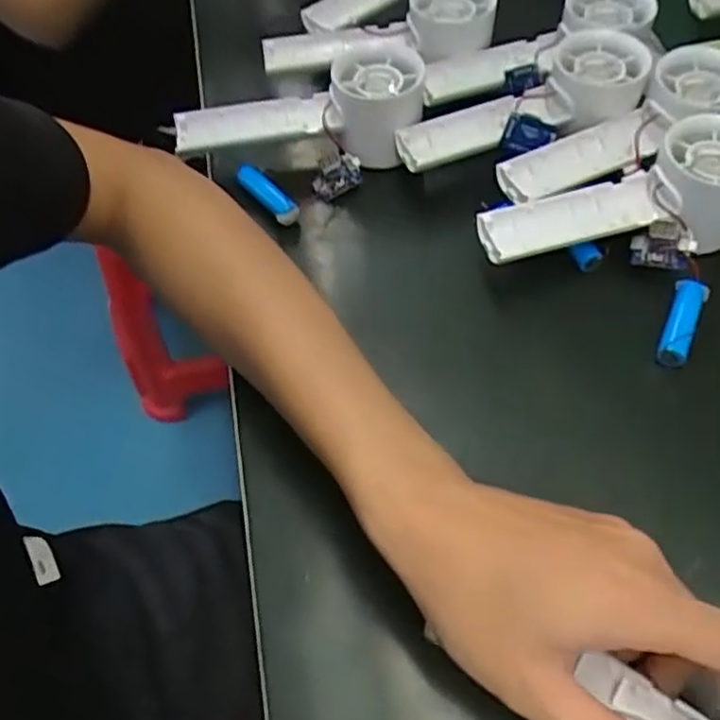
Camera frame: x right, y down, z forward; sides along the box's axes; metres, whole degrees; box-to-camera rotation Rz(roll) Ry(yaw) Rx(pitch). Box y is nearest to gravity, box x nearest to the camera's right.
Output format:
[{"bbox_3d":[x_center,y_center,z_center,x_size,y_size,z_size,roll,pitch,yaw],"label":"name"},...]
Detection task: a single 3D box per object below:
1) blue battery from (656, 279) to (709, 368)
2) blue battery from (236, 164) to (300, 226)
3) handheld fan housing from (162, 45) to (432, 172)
[{"bbox_3d":[0.171,-0.020,0.374,0.017,0.015,0.049,20,60,15],"label":"blue battery"},{"bbox_3d":[-0.059,-0.104,0.439,0.011,0.014,0.056,-35,62,-19],"label":"blue battery"},{"bbox_3d":[-0.035,-0.161,0.462,0.159,0.054,0.076,-3,56,15],"label":"handheld fan housing"}]

